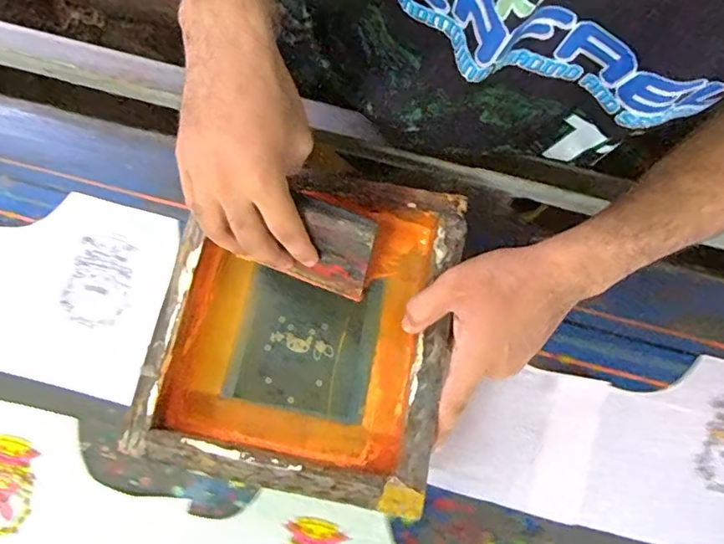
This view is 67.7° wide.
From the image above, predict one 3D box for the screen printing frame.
[{"bbox_3d":[-0.043,0.037,0.431,0.217,0.050,0.244,11,75,3],"label":"screen printing frame"}]

